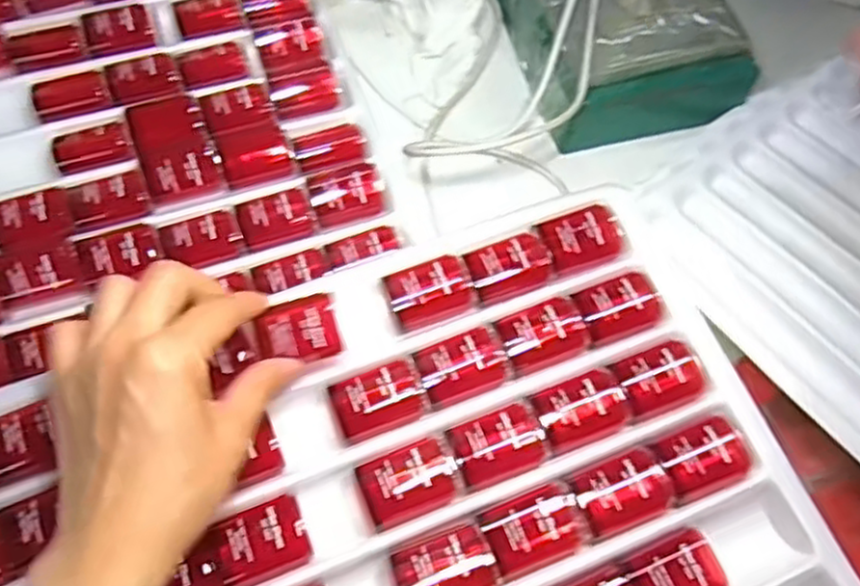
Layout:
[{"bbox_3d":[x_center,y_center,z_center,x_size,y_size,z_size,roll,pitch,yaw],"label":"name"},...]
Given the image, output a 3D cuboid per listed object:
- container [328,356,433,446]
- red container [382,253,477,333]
[{"bbox_3d":[-0.024,0.052,0.354,0.043,0.015,0.028,-19,64,-11],"label":"container"},{"bbox_3d":[0.000,0.001,0.379,0.042,0.022,0.029,-20,64,-12],"label":"red container"}]

